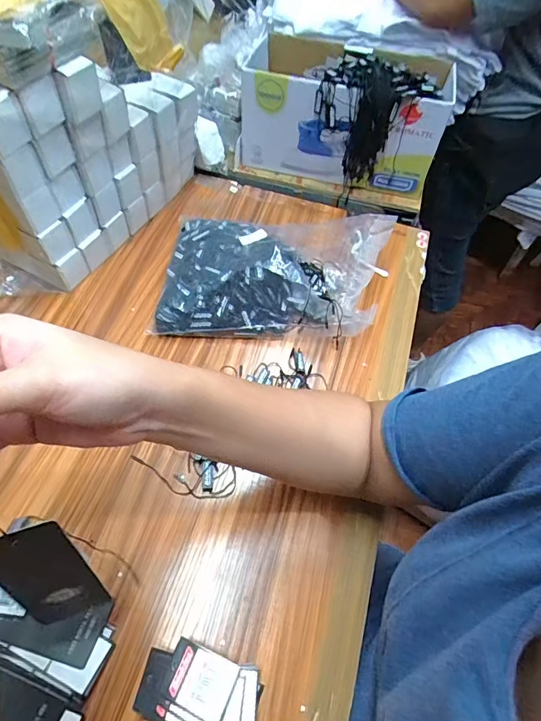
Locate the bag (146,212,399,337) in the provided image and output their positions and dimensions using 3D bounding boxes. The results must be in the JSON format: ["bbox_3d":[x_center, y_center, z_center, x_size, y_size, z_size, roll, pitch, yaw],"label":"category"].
[{"bbox_3d":[0.009,-0.106,0.512,0.268,0.073,0.166,5,58,-2],"label":"bag"}]

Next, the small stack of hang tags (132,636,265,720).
[{"bbox_3d":[-0.051,0.243,0.316,0.085,0.028,0.050,18,58,7],"label":"small stack of hang tags"}]

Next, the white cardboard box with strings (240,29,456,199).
[{"bbox_3d":[0.109,-0.357,0.623,0.266,0.159,0.158,18,58,8],"label":"white cardboard box with strings"}]

